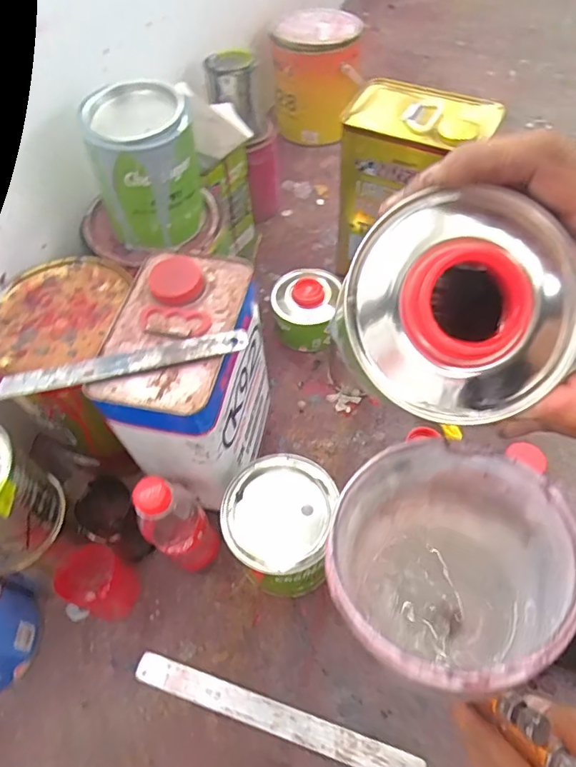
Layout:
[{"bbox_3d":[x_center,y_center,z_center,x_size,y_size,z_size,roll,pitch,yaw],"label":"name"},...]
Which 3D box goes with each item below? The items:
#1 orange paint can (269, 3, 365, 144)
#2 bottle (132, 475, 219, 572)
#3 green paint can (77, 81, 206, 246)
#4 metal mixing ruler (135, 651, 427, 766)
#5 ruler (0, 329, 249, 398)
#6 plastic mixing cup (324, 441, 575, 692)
[{"bbox_3d":[0.052,-0.568,0.955,0.153,0.187,0.168,-1,59,1],"label":"orange paint can"},{"bbox_3d":[-0.102,0.139,0.490,0.056,0.181,0.049,-40,66,-20],"label":"bottle"},{"bbox_3d":[-0.146,-0.223,0.530,0.104,0.122,0.087,-18,60,-7],"label":"green paint can"},{"bbox_3d":[-0.013,0.317,0.487,0.283,0.004,0.025,15,61,11],"label":"metal mixing ruler"},{"bbox_3d":[-0.130,-0.016,0.411,0.196,0.005,0.020,-12,63,-4],"label":"ruler"},{"bbox_3d":[0.068,0.091,0.246,0.095,0.116,0.095,-1,59,2],"label":"plastic mixing cup"}]

